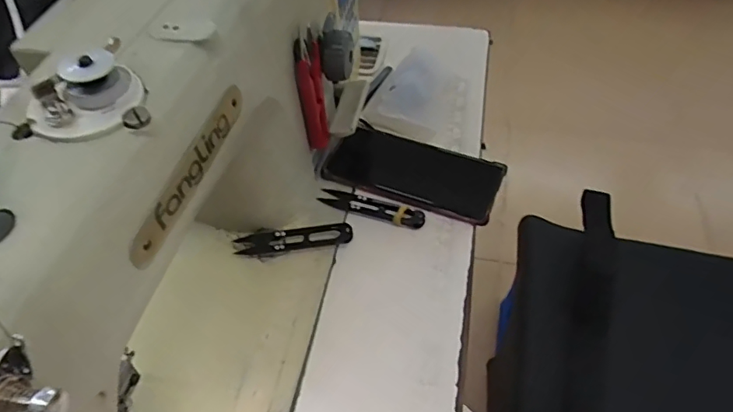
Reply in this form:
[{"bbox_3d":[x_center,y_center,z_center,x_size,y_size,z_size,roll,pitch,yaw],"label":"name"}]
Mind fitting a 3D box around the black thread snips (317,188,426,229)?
[{"bbox_3d":[0.004,0.001,0.494,0.101,0.008,0.024,16,54,15],"label":"black thread snips"}]

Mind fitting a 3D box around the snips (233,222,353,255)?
[{"bbox_3d":[-0.063,0.030,0.465,0.100,0.013,0.022,-4,51,0],"label":"snips"}]

